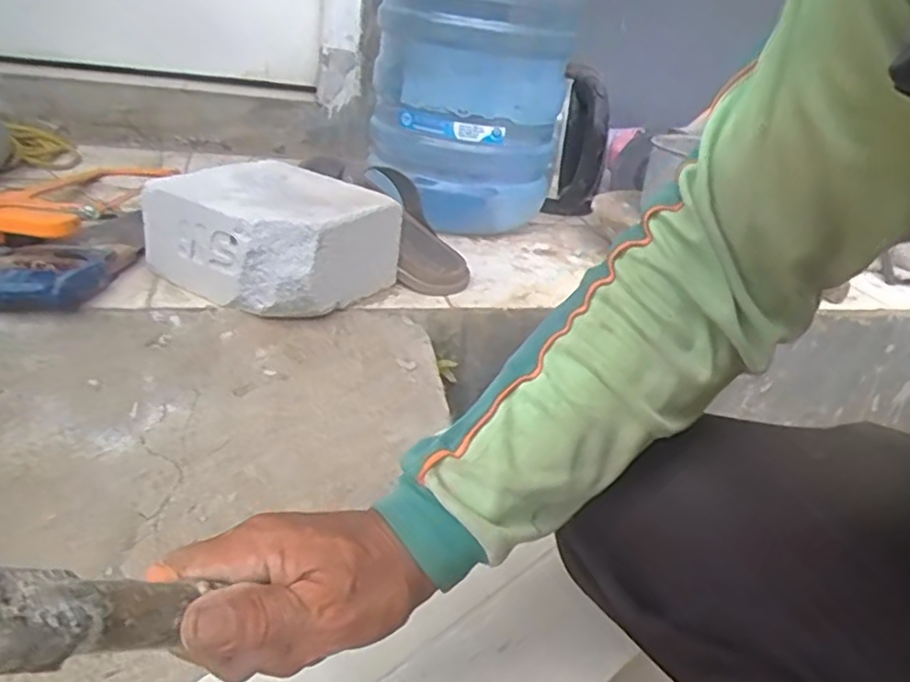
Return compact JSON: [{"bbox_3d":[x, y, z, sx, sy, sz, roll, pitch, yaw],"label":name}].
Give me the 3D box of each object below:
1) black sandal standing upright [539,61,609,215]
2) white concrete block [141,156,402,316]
[{"bbox_3d":[0.192,-0.298,1.056,0.080,0.204,0.081,12,26,11],"label":"black sandal standing upright"},{"bbox_3d":[-0.189,-0.108,0.730,0.197,0.112,0.176,21,29,26],"label":"white concrete block"}]

